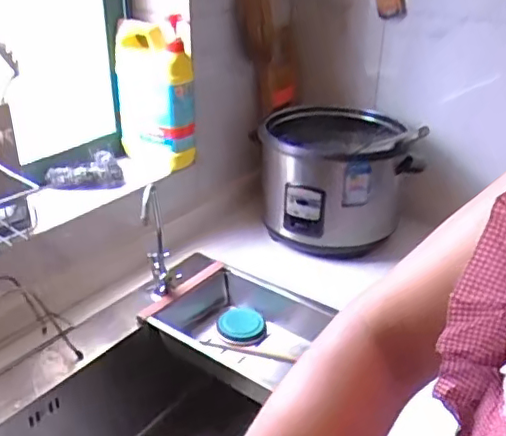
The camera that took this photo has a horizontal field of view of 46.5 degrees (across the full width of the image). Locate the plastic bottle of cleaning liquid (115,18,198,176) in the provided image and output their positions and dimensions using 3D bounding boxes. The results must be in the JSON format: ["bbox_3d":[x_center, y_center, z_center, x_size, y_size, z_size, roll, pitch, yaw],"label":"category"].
[{"bbox_3d":[-0.166,-0.208,1.008,0.126,0.247,0.098,-3,28,-8],"label":"plastic bottle of cleaning liquid"}]

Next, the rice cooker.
[{"bbox_3d":[0.142,-0.078,1.103,0.242,0.220,0.275,-5,29,-12],"label":"rice cooker"}]

